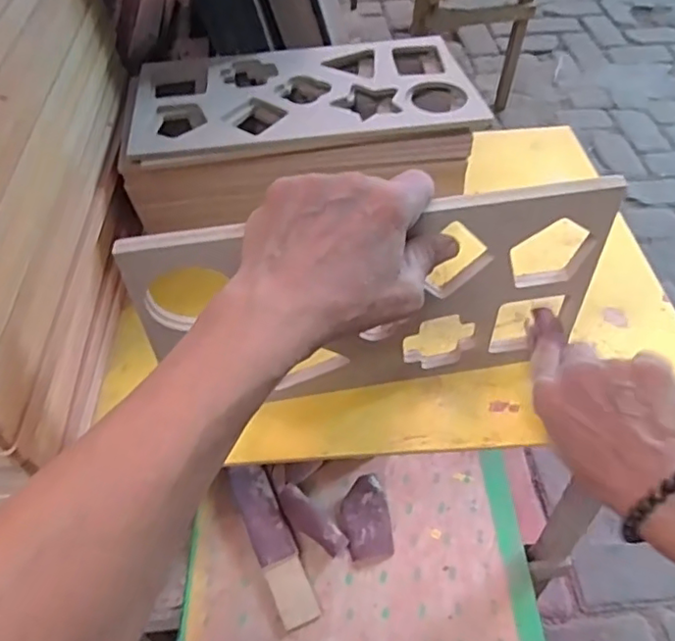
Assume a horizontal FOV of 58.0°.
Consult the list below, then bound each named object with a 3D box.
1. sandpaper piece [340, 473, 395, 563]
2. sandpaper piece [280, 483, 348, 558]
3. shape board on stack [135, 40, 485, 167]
[{"bbox_3d":[0.035,0.244,0.750,0.059,0.021,0.098,-7,51,-3],"label":"sandpaper piece"},{"bbox_3d":[-0.032,0.242,0.735,0.101,0.015,0.031,41,65,17],"label":"sandpaper piece"},{"bbox_3d":[-0.030,-0.204,0.552,0.299,0.015,0.169,-6,49,-2],"label":"shape board on stack"}]

